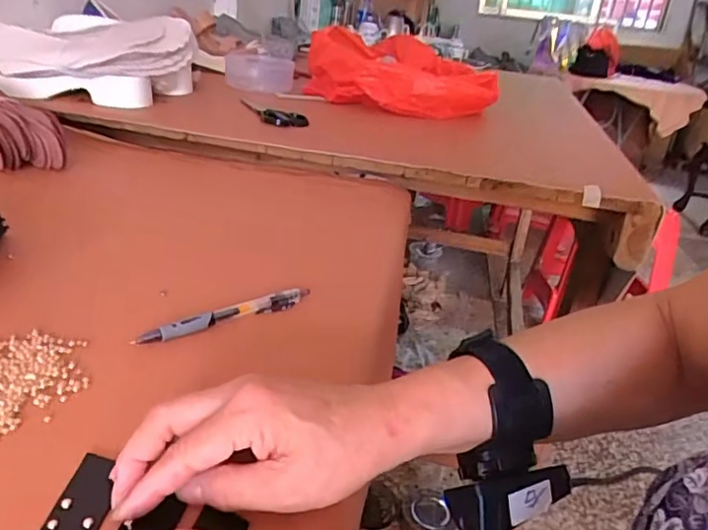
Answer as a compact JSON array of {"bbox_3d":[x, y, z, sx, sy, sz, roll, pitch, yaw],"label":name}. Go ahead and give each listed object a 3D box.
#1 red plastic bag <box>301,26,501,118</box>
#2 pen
[{"bbox_3d":[0.077,-0.318,0.925,0.253,0.100,0.192,-12,32,-34],"label":"red plastic bag"},{"bbox_3d":[-0.093,0.038,0.420,0.137,0.015,0.011,-12,32,-34],"label":"pen"}]

